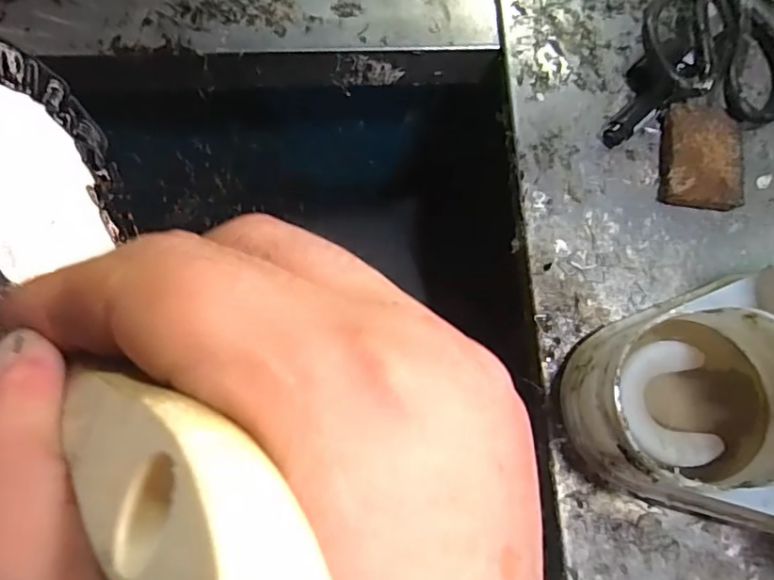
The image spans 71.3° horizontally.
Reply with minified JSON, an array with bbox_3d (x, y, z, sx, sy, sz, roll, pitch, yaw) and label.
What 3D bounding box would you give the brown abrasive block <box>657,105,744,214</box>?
[{"bbox_3d":[0.207,-0.088,0.356,0.049,0.015,0.068,9,74,1],"label":"brown abrasive block"}]

